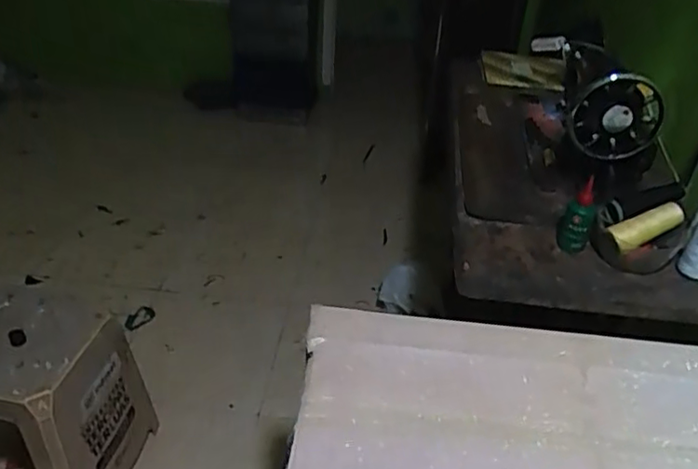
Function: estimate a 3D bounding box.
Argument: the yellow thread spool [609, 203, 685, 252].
[{"bbox_3d":[0.437,-0.014,0.926,0.114,0.036,0.035,-25,39,-2],"label":"yellow thread spool"}]

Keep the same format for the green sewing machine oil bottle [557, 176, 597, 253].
[{"bbox_3d":[0.343,-0.028,0.947,0.043,0.115,0.030,3,22,-17],"label":"green sewing machine oil bottle"}]

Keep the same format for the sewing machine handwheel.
[{"bbox_3d":[0.404,-0.169,0.982,0.136,0.143,0.036,3,36,-1],"label":"sewing machine handwheel"}]

